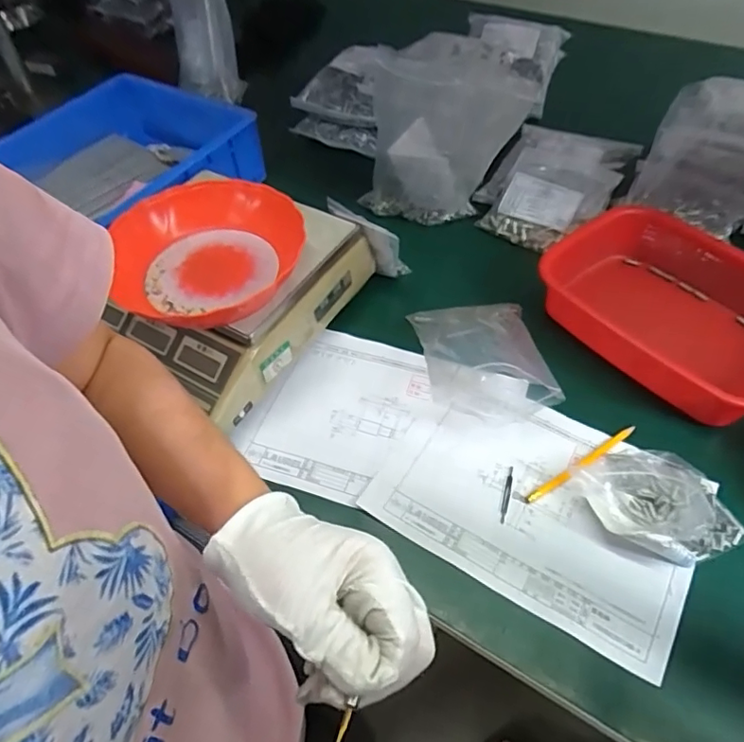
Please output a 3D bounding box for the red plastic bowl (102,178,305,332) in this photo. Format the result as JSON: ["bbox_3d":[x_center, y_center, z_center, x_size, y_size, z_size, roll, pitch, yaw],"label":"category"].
[{"bbox_3d":[-0.174,-0.128,0.594,0.204,0.055,0.179,16,56,15],"label":"red plastic bowl"}]

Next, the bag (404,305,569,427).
[{"bbox_3d":[0.122,-0.020,0.625,0.132,0.060,0.169,-4,53,1],"label":"bag"}]

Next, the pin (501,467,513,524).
[{"bbox_3d":[0.136,0.125,0.549,0.006,0.004,0.060,13,55,14],"label":"pin"}]

